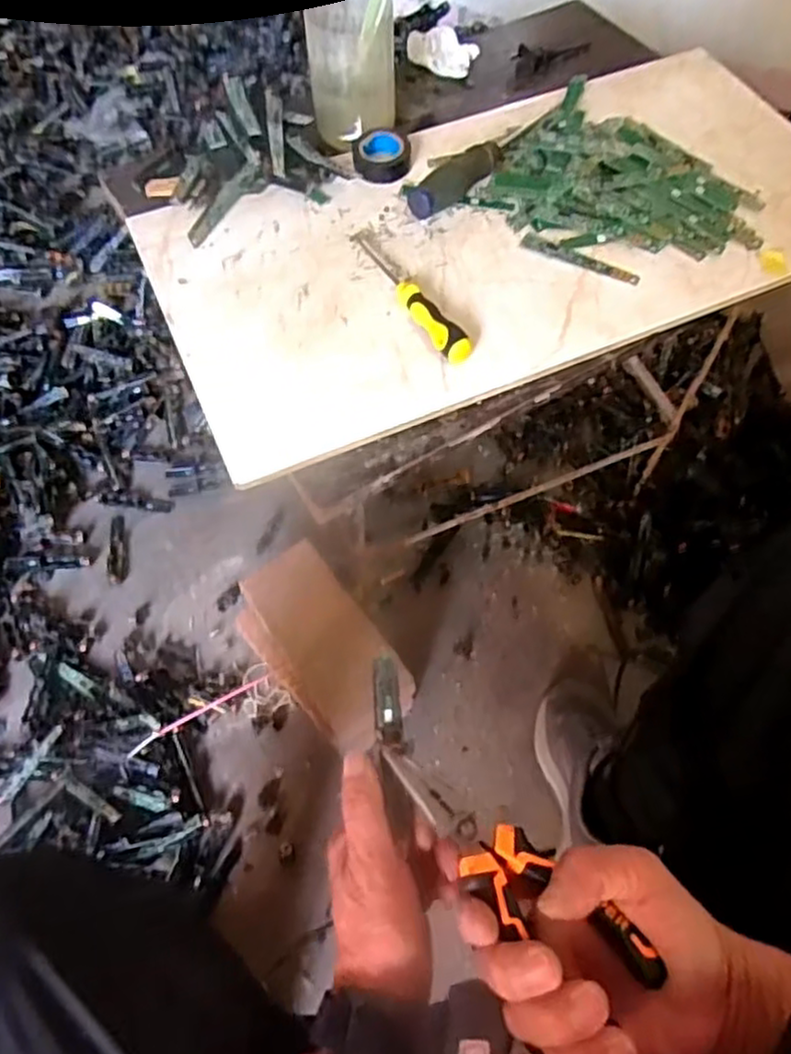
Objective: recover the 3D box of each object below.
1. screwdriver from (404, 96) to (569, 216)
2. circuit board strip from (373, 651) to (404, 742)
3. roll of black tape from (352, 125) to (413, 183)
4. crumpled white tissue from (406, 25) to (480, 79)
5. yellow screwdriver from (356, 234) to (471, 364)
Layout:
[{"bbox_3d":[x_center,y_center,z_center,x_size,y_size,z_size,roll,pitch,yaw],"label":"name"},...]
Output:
[{"bbox_3d":[0.083,-0.326,0.619,0.027,0.025,0.207,37,67,19],"label":"screwdriver"},{"bbox_3d":[-0.005,0.092,0.386,0.013,0.007,0.047,-5,84,-6],"label":"circuit board strip"},{"bbox_3d":[-0.012,-0.330,0.629,0.050,0.020,0.054,0,60,0],"label":"roll of black tape"},{"bbox_3d":[0.046,-0.481,0.718,0.068,0.017,0.054,17,62,10],"label":"crumpled white tissue"},{"bbox_3d":[0.012,-0.184,0.551,0.024,0.022,0.152,-24,63,-13],"label":"yellow screwdriver"}]

